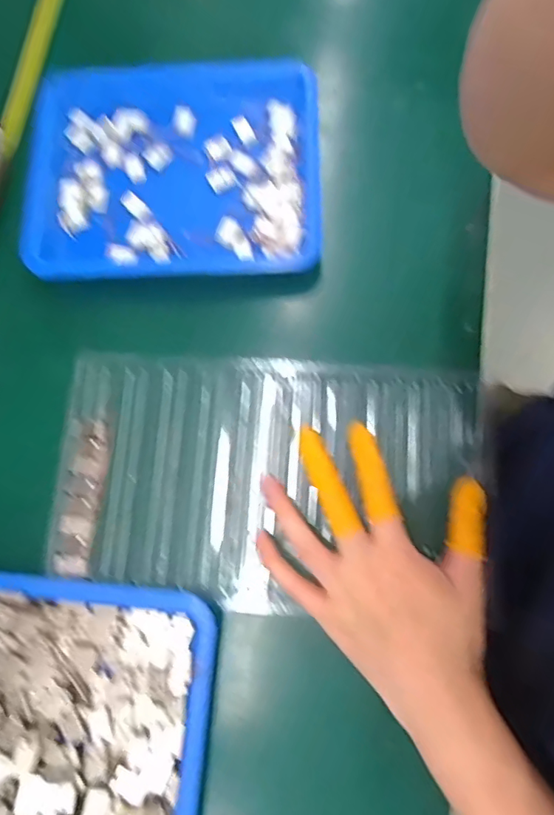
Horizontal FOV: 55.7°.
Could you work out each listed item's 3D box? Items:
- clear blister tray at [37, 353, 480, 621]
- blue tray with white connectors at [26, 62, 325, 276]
[{"bbox_3d":[-0.008,0.047,0.355,0.275,0.018,0.162,5,77,1],"label":"clear blister tray"},{"bbox_3d":[-0.079,-0.183,0.401,0.220,0.026,0.176,0,77,0],"label":"blue tray with white connectors"}]

